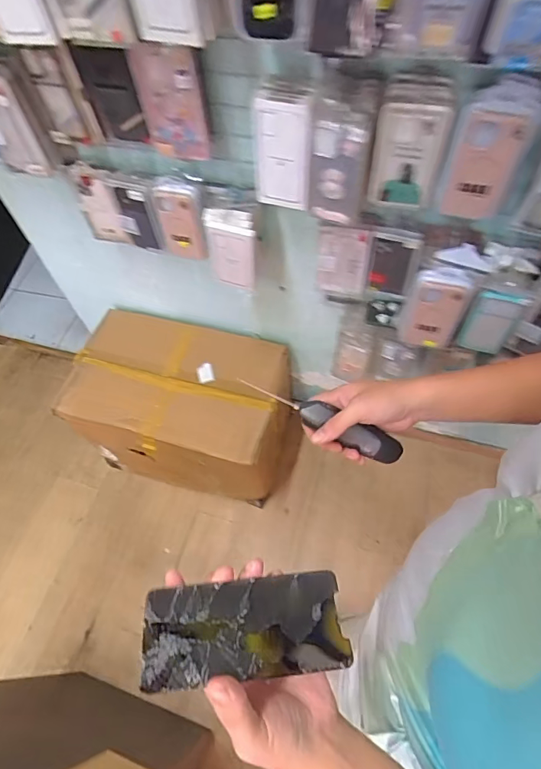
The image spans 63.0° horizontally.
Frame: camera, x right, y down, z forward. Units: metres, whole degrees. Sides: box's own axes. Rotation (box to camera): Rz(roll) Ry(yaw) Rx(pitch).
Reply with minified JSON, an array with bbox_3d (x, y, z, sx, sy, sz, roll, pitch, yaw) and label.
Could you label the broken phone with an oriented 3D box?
[{"bbox_3d":[-0.019,0.181,0.331,0.146,0.004,0.067,-3,45,-7],"label":"broken phone"}]

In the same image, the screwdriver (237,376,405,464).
[{"bbox_3d":[0.069,0.043,0.556,0.222,0.027,0.030,26,63,-5],"label":"screwdriver"}]

